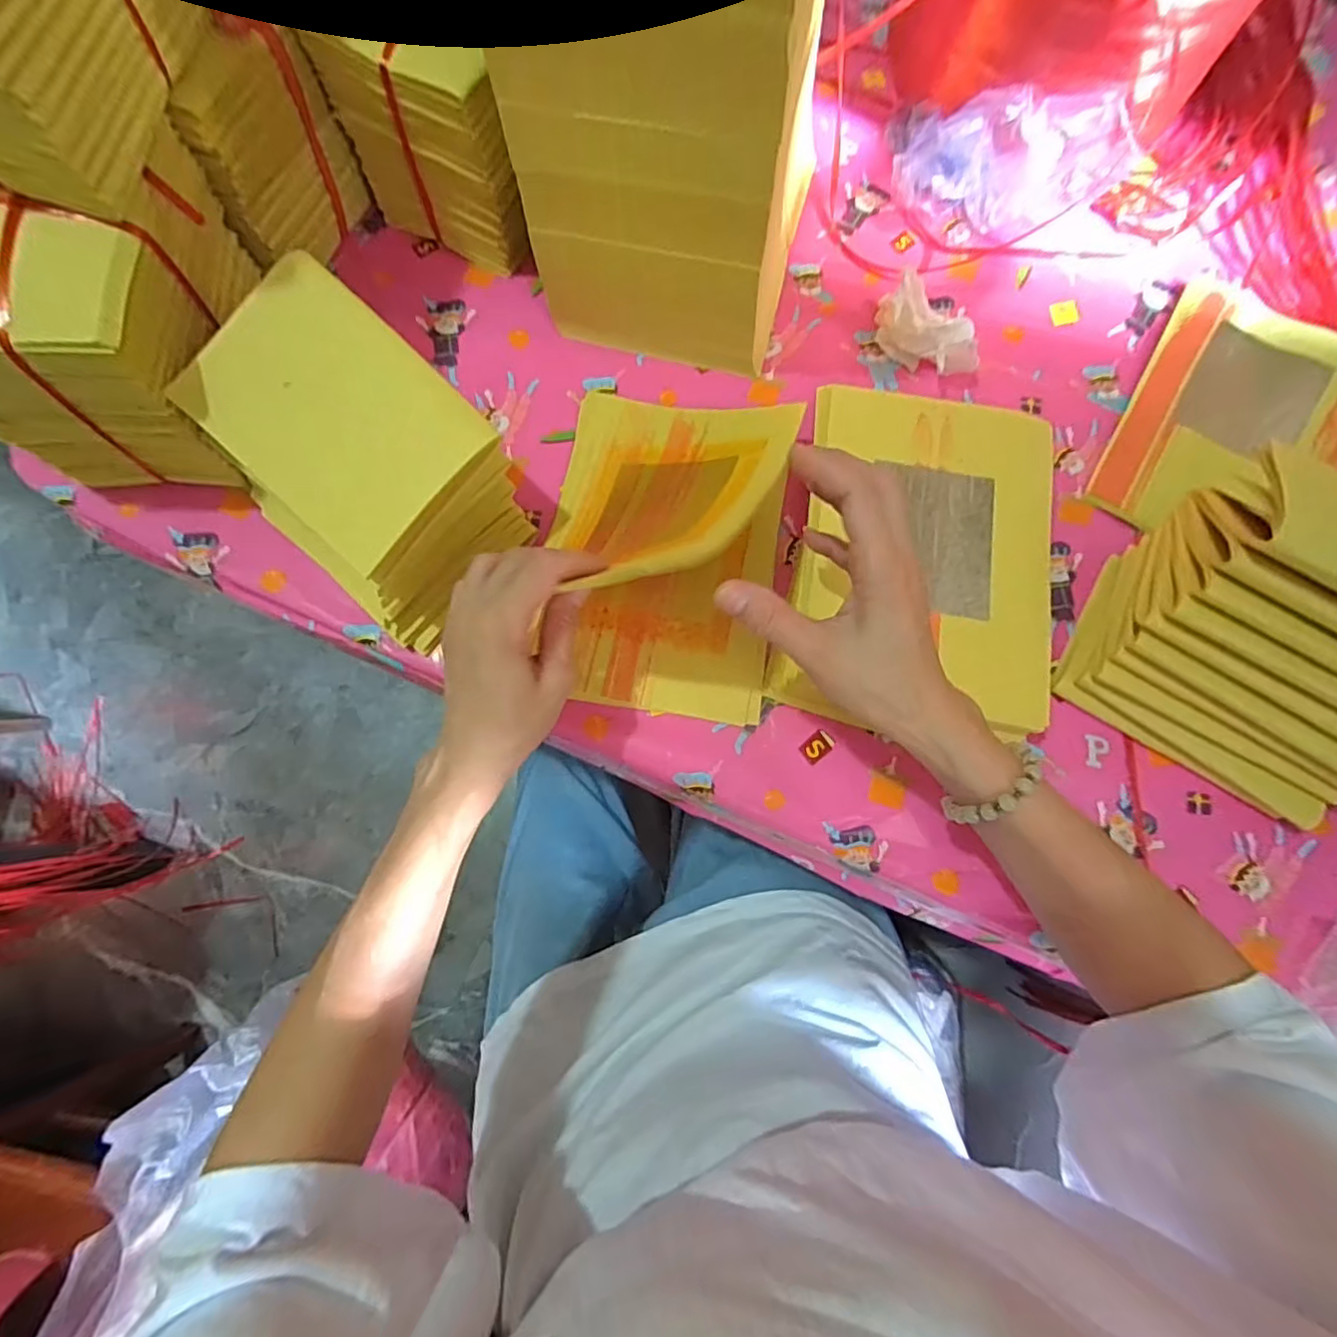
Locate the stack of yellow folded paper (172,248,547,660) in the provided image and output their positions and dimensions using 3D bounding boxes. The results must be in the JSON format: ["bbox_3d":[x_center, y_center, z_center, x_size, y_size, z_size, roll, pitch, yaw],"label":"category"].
[{"bbox_3d":[-0.197,-0.128,0.397,0.178,0.114,0.133,40,79,8],"label":"stack of yellow folded paper"}]

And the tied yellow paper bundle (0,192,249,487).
[{"bbox_3d":[-0.352,-0.190,0.380,0.123,0.137,0.089,0,77,-1],"label":"tied yellow paper bundle"}]

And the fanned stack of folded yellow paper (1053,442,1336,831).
[{"bbox_3d":[0.379,-0.016,0.374,0.172,0.128,0.152,34,78,6],"label":"fanned stack of folded yellow paper"}]

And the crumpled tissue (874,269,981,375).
[{"bbox_3d":[0.204,-0.265,0.477,0.071,0.041,0.078,3,77,-1],"label":"crumpled tissue"}]

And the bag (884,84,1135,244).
[{"bbox_3d":[0.272,-0.415,0.493,0.188,0.071,0.110,21,77,4],"label":"bag"}]

